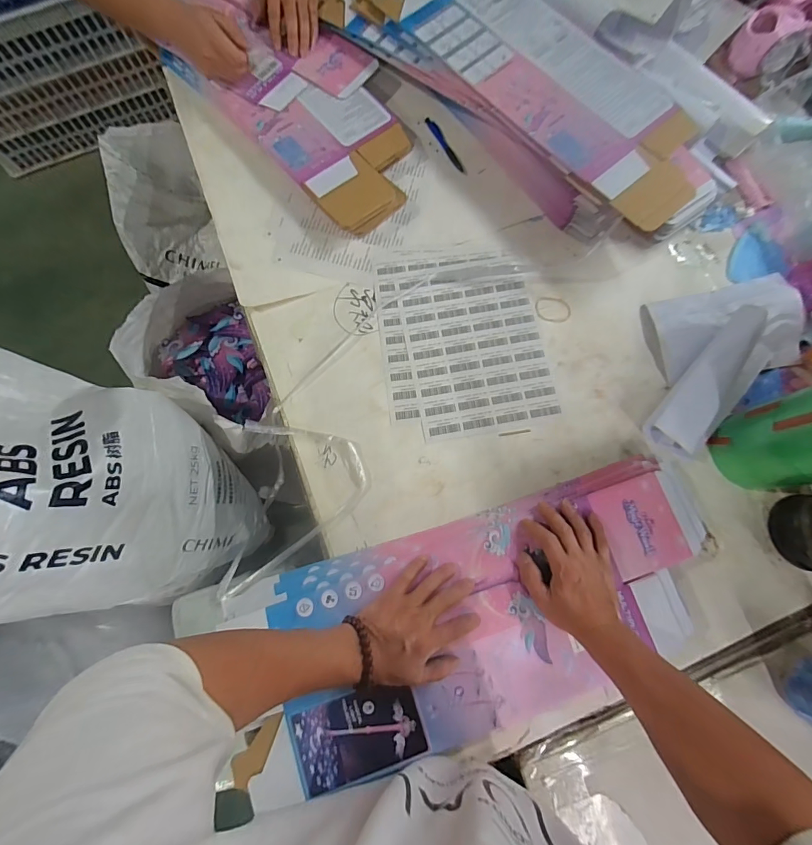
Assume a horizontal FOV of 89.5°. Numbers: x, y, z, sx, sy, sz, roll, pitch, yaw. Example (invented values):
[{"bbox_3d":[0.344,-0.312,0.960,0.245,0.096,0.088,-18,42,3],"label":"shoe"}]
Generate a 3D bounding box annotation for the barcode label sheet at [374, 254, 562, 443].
[{"bbox_3d":[0.084,-0.123,0.613,0.234,0.005,0.288,-7,76,-2],"label":"barcode label sheet"}]

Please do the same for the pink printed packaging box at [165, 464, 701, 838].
[{"bbox_3d":[0.090,0.244,0.492,0.601,0.057,0.268,-19,77,-5],"label":"pink printed packaging box"}]

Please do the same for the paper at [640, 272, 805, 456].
[{"bbox_3d":[0.438,-0.113,0.572,0.313,0.071,0.195,-37,79,-9],"label":"paper"}]

